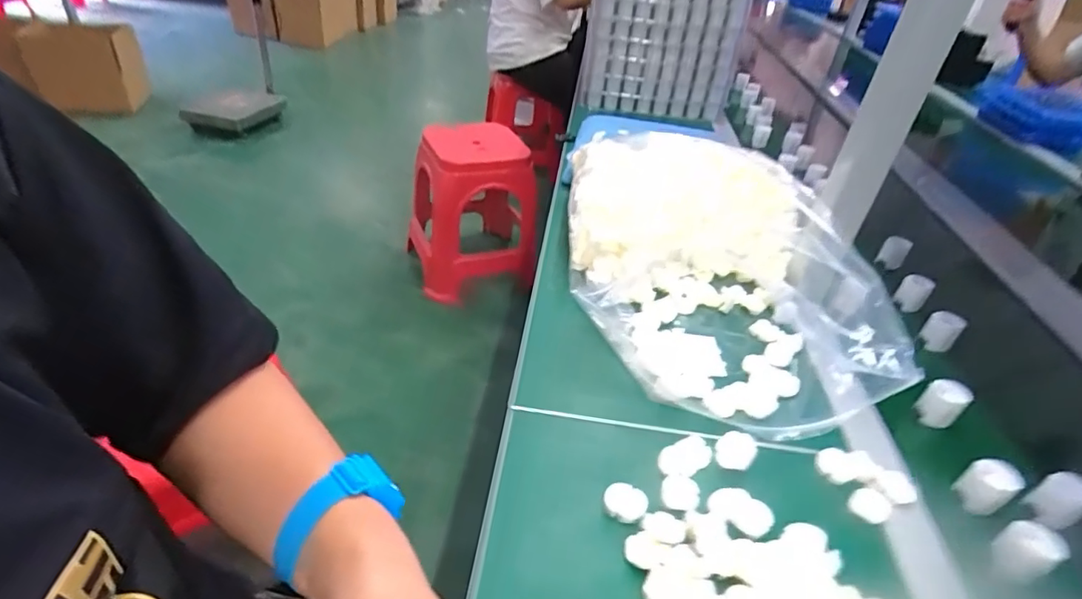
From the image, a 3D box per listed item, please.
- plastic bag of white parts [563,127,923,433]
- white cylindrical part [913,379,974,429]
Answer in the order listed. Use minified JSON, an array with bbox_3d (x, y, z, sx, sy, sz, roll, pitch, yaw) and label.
[{"bbox_3d":[0.191,-0.058,0.623,0.305,0.101,0.456,3,37,-4],"label":"plastic bag of white parts"},{"bbox_3d":[0.381,0.098,0.521,0.033,0.037,0.033,4,37,-3],"label":"white cylindrical part"}]

